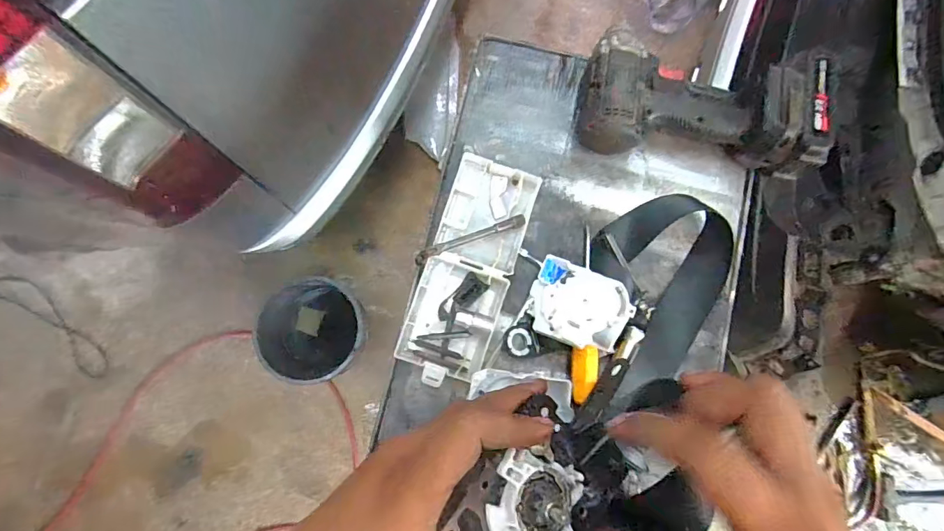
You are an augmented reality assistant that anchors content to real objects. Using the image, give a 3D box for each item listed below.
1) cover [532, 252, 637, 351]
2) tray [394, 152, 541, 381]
[{"bbox_3d":[0.104,0.040,0.445,0.092,0.026,0.072,20,79,18],"label":"cover"},{"bbox_3d":[-0.002,0.003,0.474,0.087,0.022,0.230,18,82,2],"label":"tray"}]

